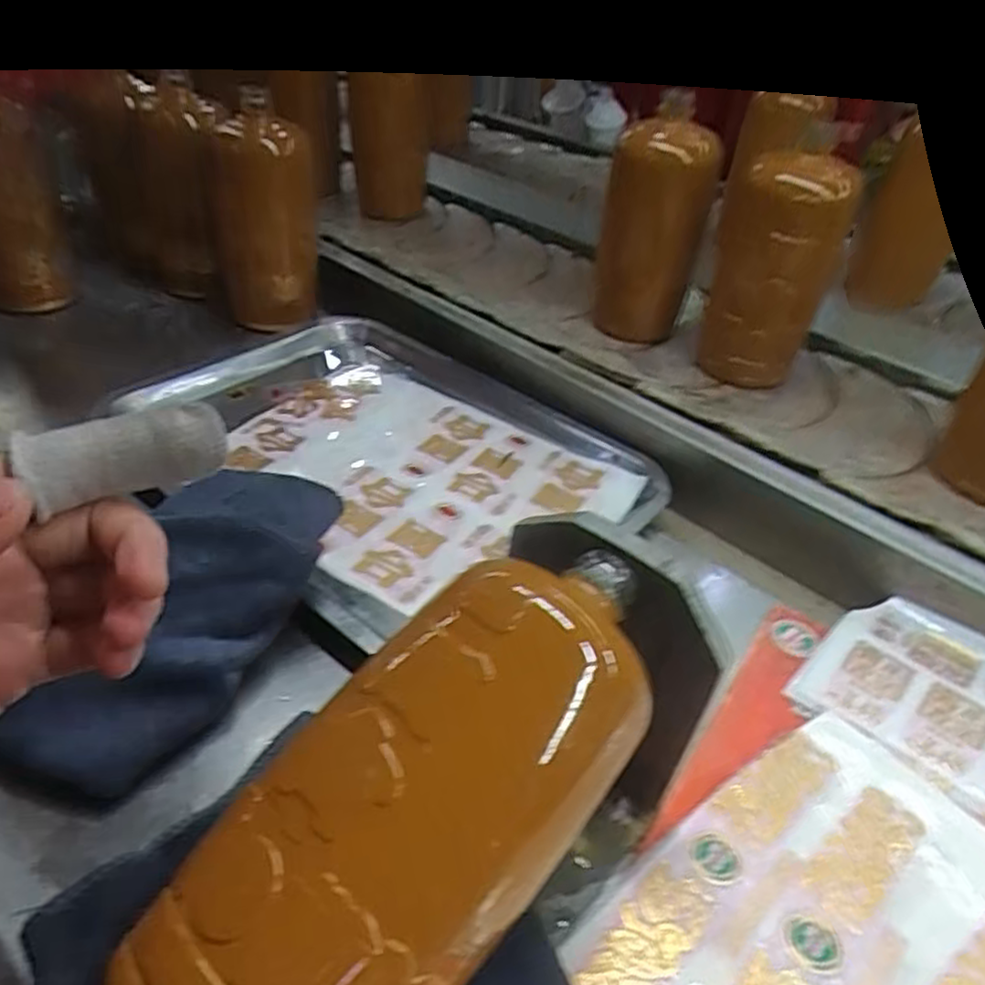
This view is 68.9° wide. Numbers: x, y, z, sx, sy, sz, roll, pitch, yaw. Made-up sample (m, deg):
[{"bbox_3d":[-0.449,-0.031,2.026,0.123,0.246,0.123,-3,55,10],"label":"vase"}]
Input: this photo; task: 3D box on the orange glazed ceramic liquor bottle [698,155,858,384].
[{"bbox_3d":[0.208,-0.168,0.554,0.068,0.166,0.074,-12,45,-17],"label":"orange glazed ceramic liquor bottle"}]

